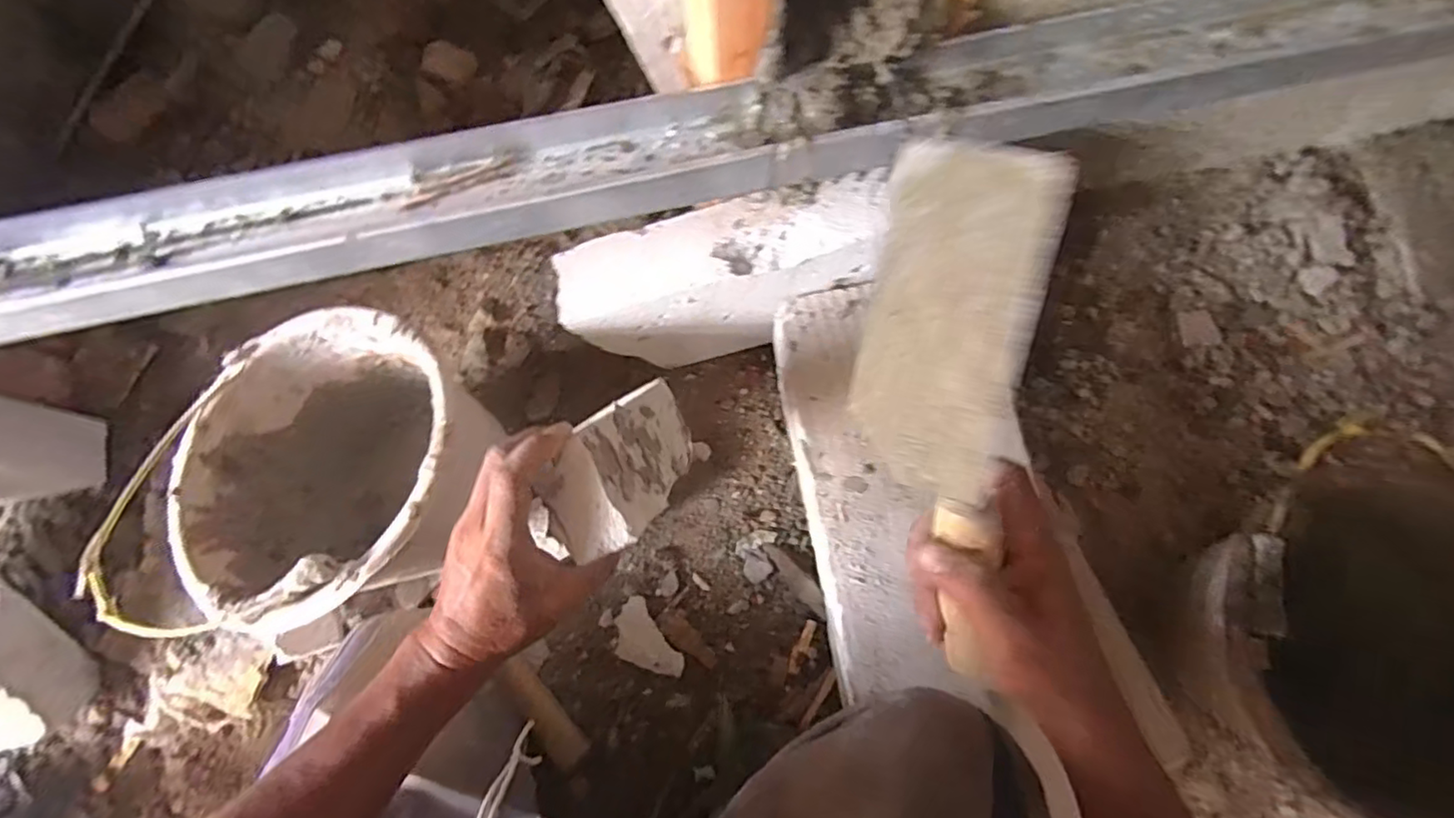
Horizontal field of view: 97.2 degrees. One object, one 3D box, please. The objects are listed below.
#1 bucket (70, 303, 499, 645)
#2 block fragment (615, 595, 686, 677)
[{"bbox_3d":[-0.371,0.061,0.624,0.272,0.224,0.264,0,77,1],"label":"bucket"},{"bbox_3d":[-0.089,0.251,0.680,0.054,0.020,0.091,-38,79,-7],"label":"block fragment"}]

